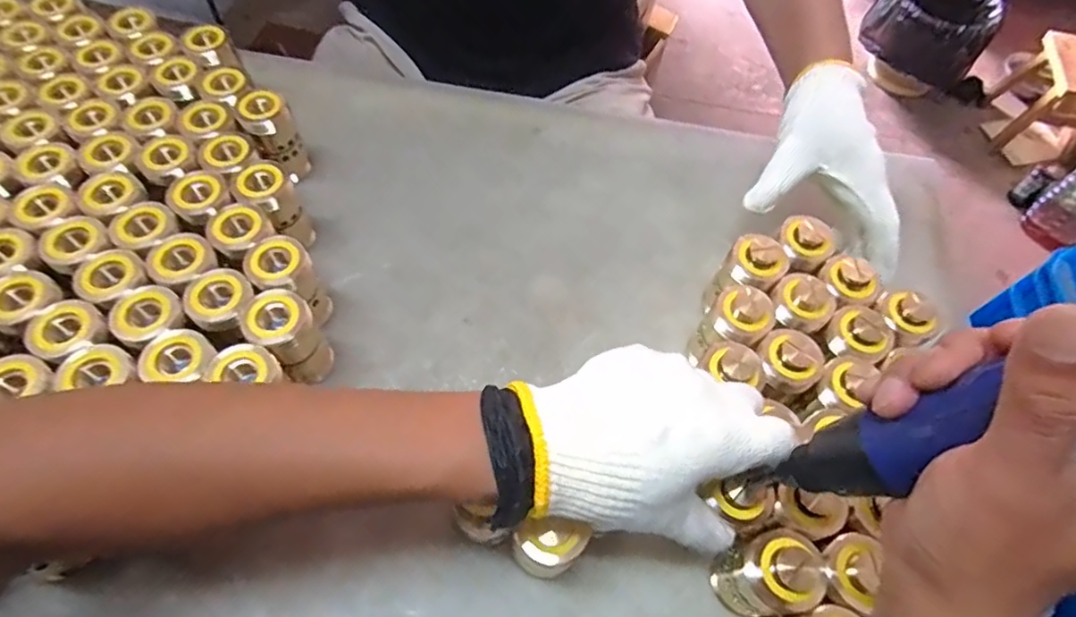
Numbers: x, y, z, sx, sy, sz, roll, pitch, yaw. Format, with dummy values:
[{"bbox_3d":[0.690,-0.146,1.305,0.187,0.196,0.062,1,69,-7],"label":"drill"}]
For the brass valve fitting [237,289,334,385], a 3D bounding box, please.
[{"bbox_3d":[-0.163,0.022,0.393,0.043,0.071,0.037,33,65,15],"label":"brass valve fitting"}]

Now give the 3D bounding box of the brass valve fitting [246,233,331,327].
[{"bbox_3d":[-0.172,-0.014,0.413,0.037,0.070,0.040,1,61,-2],"label":"brass valve fitting"}]

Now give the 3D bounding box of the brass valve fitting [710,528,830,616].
[{"bbox_3d":[0.133,0.154,0.342,0.047,0.077,0.041,-14,63,-10],"label":"brass valve fitting"}]

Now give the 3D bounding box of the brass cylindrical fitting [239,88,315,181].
[{"bbox_3d":[-0.212,-0.138,0.478,0.036,0.066,0.037,1,61,-2],"label":"brass cylindrical fitting"}]

